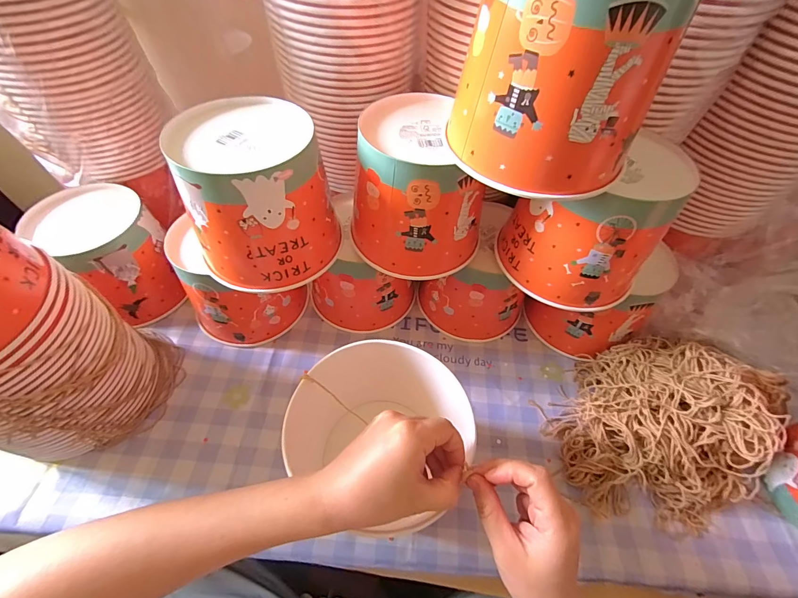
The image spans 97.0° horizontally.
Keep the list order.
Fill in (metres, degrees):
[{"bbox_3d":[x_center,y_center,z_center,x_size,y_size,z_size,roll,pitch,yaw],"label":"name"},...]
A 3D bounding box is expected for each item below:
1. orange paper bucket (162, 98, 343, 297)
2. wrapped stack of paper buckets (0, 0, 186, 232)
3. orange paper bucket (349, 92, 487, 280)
[{"bbox_3d":[-0.147,-0.105,0.366,0.140,0.130,0.143,-20,59,-16],"label":"orange paper bucket"},{"bbox_3d":[-0.389,-0.282,0.400,0.140,0.351,0.144,5,56,0],"label":"wrapped stack of paper buckets"},{"bbox_3d":[0.018,-0.121,0.387,0.138,0.136,0.140,-3,56,-5],"label":"orange paper bucket"}]

